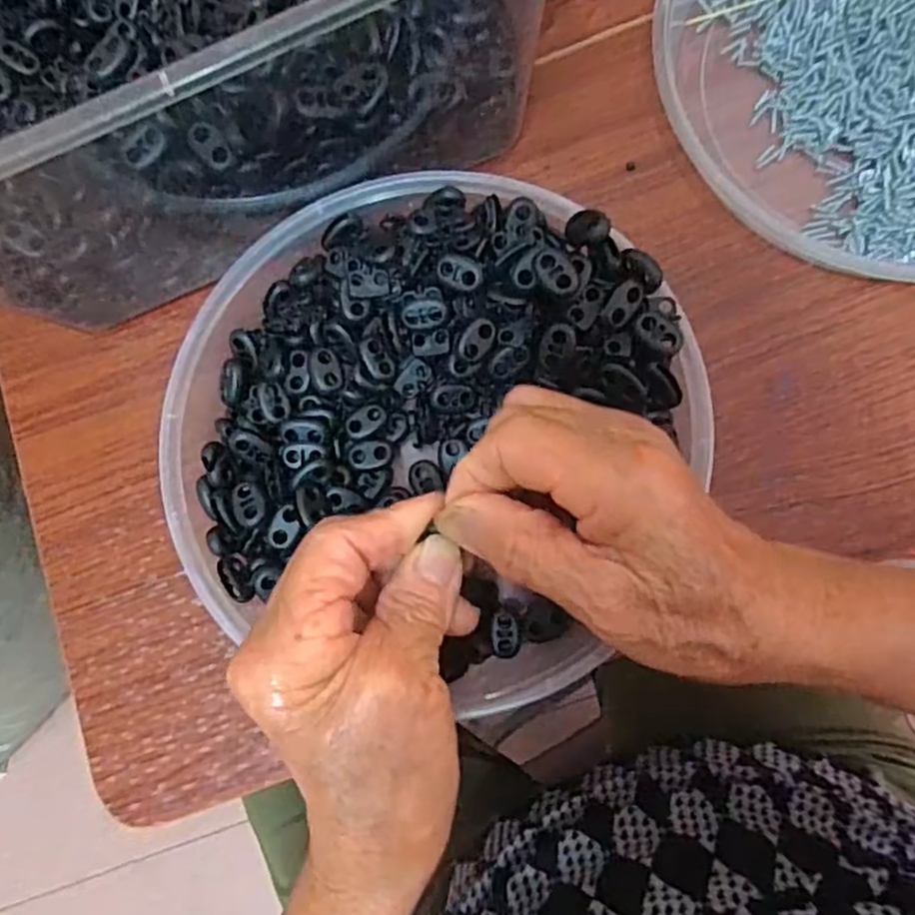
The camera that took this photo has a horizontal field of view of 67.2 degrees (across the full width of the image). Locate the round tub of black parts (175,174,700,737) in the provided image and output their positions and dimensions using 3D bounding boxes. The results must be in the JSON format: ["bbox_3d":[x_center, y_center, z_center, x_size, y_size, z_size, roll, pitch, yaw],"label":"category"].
[{"bbox_3d":[-0.013,-0.019,0.312,0.215,0.071,0.209,-1,82,7],"label":"round tub of black parts"}]

